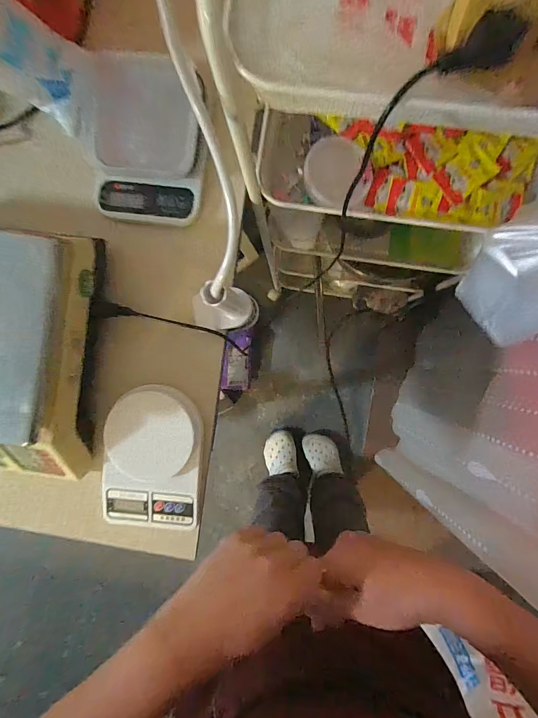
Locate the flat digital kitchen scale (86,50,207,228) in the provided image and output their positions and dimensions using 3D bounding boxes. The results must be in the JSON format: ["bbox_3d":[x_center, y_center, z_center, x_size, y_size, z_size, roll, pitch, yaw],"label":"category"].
[{"bbox_3d":[-0.154,-0.273,0.442,0.143,0.023,0.185,6,107,0],"label":"flat digital kitchen scale"}]

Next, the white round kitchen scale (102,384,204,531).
[{"bbox_3d":[-0.158,0.133,0.459,0.133,0.040,0.198,4,92,3],"label":"white round kitchen scale"}]

